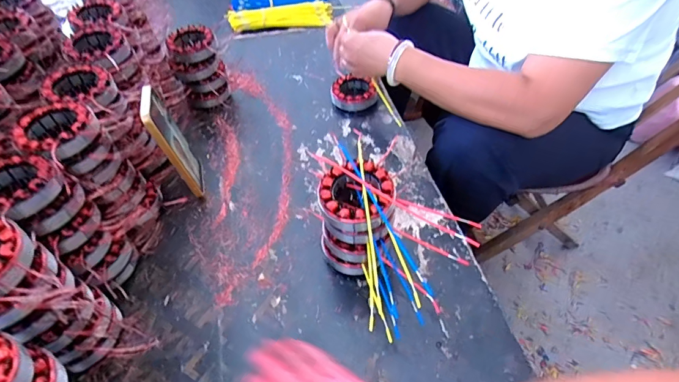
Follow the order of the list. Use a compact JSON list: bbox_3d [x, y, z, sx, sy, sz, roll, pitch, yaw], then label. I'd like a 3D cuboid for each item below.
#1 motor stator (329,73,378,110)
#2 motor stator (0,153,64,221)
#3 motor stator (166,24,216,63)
[{"bbox_3d":[0.027,-0.188,0.755,0.088,0.029,0.088,-2,49,2],"label":"motor stator"},{"bbox_3d":[-0.343,-0.004,0.416,0.081,0.032,0.076,25,54,22],"label":"motor stator"},{"bbox_3d":[-0.267,-0.265,0.711,0.082,0.030,0.086,-18,51,-14],"label":"motor stator"}]

